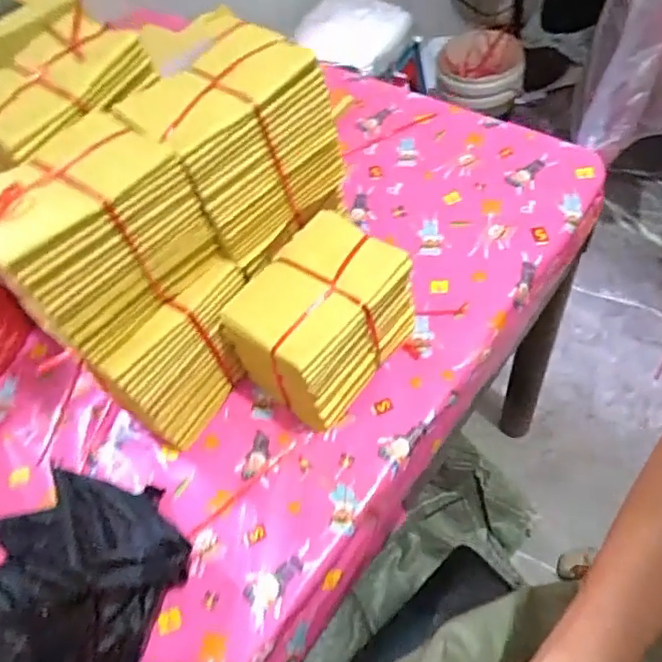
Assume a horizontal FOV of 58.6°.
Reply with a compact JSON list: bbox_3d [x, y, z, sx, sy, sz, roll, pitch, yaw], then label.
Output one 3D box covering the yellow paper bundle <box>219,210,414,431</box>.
[{"bbox_3d":[-0.010,-0.009,0.631,0.137,0.148,0.172,29,60,20],"label":"yellow paper bundle"}]

